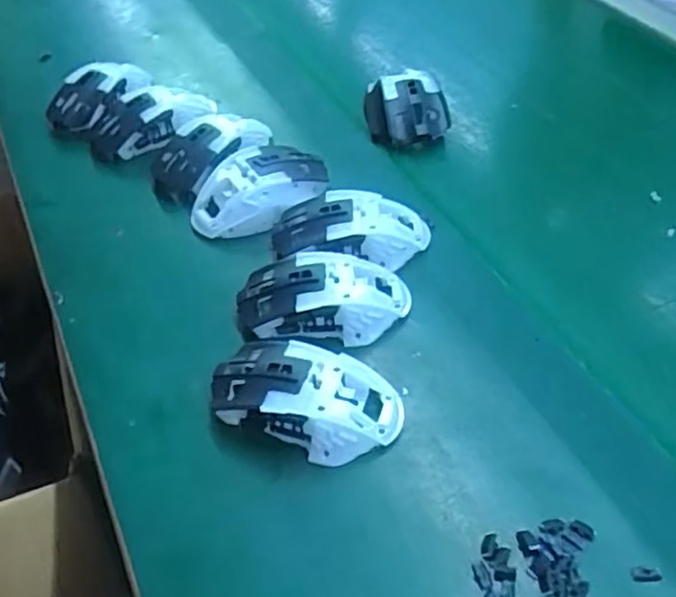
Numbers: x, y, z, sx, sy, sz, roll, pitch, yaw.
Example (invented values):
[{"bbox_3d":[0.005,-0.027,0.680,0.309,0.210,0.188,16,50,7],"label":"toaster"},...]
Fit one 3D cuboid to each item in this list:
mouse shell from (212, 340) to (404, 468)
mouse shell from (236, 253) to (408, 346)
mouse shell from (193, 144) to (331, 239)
[{"bbox_3d":[-0.020,0.059,0.397,0.117,0.036,0.062,14,48,12],"label":"mouse shell"},{"bbox_3d":[-0.010,-0.001,0.447,0.115,0.038,0.056,-3,47,-3],"label":"mouse shell"},{"bbox_3d":[-0.062,-0.085,0.523,0.109,0.042,0.066,-19,50,-17],"label":"mouse shell"}]

